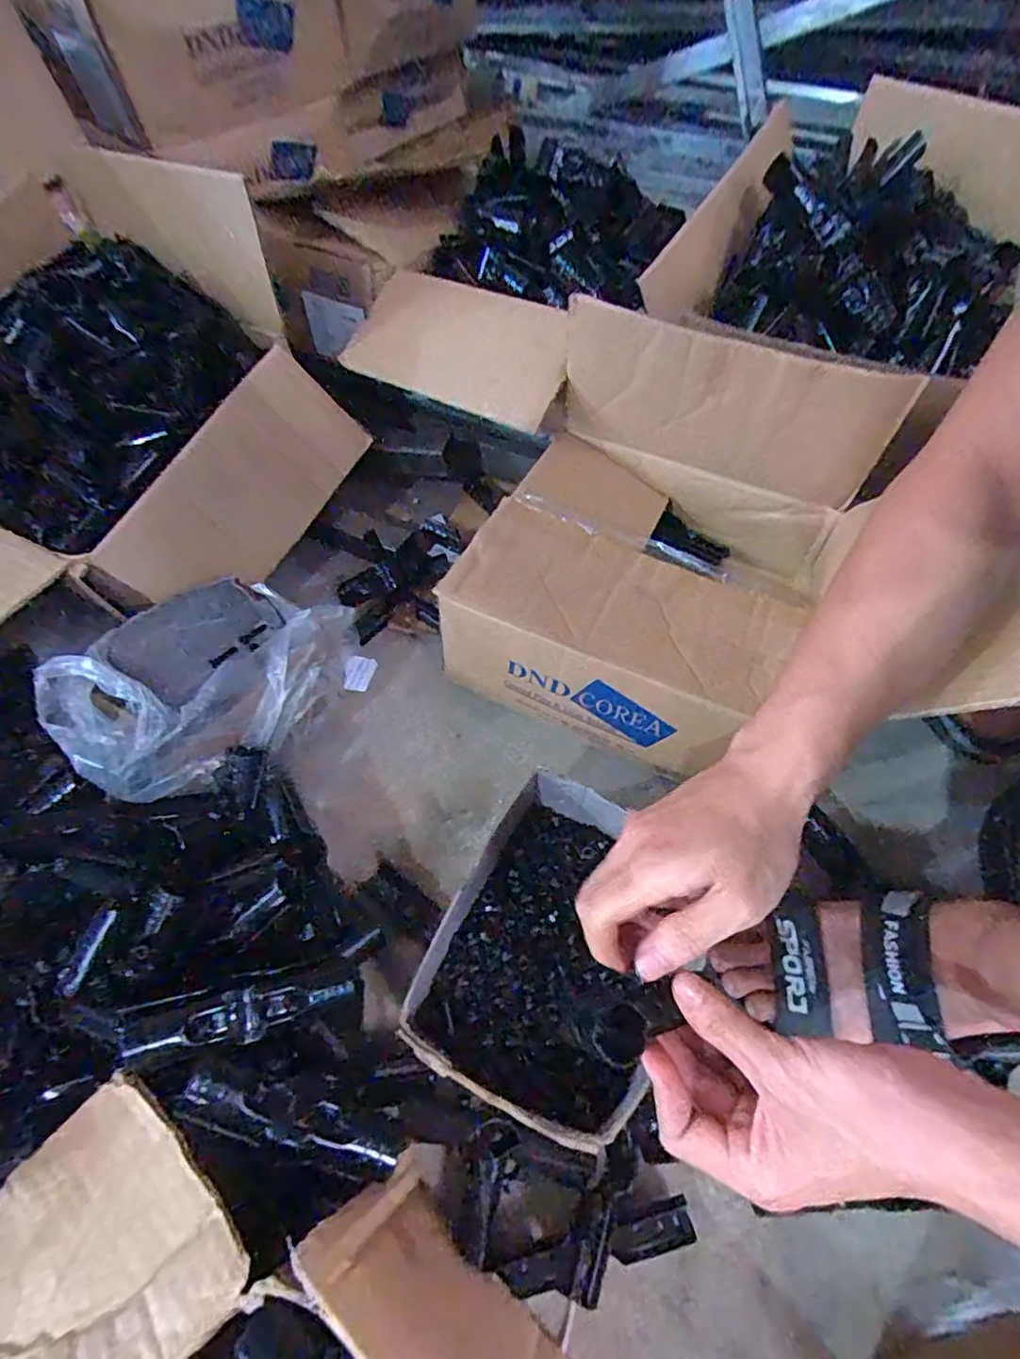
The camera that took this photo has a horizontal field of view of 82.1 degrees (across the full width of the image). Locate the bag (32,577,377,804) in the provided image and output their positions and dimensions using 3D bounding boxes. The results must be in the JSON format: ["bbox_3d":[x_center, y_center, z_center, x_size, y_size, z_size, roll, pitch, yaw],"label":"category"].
[{"bbox_3d":[-0.273,0.001,0.562,0.249,0.148,0.190,-40,64,-23],"label":"bag"}]

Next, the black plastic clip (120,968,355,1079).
[{"bbox_3d":[-0.165,0.211,0.368,0.131,0.014,0.028,-3,51,-31],"label":"black plastic clip"}]

